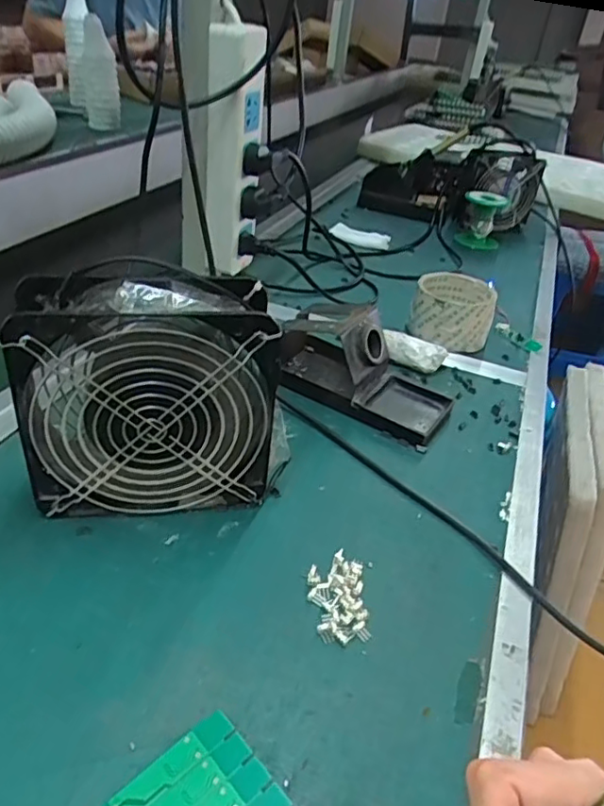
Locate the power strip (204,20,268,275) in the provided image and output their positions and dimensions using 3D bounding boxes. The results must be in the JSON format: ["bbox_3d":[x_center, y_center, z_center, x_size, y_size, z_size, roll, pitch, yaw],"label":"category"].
[{"bbox_3d":[-0.066,-0.237,0.574,0.053,0.214,0.033,0,36,-11],"label":"power strip"}]

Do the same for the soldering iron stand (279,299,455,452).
[{"bbox_3d":[0.051,-0.038,0.525,0.165,0.074,0.074,23,38,22],"label":"soldering iron stand"}]

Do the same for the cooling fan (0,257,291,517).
[{"bbox_3d":[-0.090,-0.004,0.380,0.159,0.148,0.058,-2,36,-12],"label":"cooling fan"}]

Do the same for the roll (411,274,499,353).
[{"bbox_3d":[0.163,-0.099,0.643,0.082,0.057,0.087,5,35,-3],"label":"roll"}]

